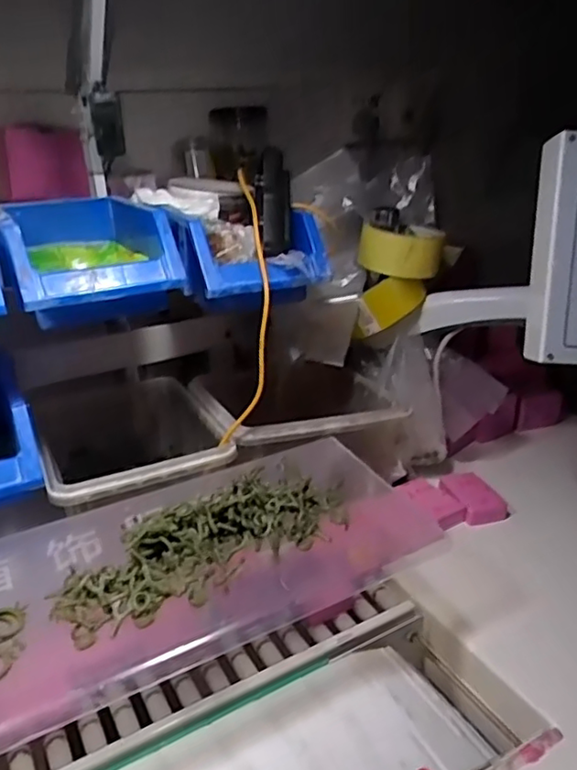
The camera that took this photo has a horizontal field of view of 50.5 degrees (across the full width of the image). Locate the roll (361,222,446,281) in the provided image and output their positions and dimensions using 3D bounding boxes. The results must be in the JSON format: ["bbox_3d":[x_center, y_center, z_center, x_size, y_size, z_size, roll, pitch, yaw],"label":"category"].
[{"bbox_3d":[0.122,-0.146,0.665,0.090,0.046,0.076,3,24,9],"label":"roll"}]

